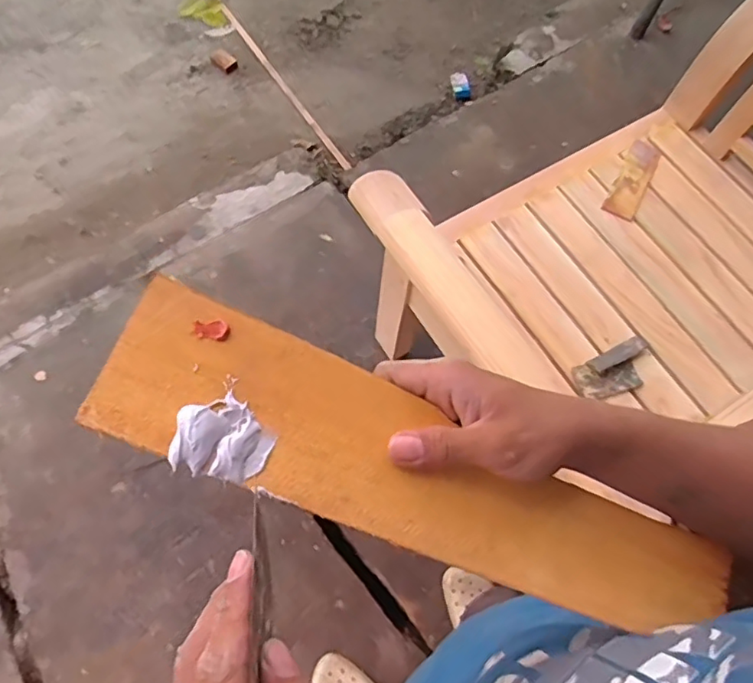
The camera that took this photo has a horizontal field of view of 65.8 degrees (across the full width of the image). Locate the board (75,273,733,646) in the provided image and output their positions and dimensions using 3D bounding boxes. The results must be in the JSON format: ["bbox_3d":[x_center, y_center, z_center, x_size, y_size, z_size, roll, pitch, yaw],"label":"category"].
[{"bbox_3d":[0.044,0.081,0.315,0.370,0.009,0.079,27,64,-15],"label":"board"}]

